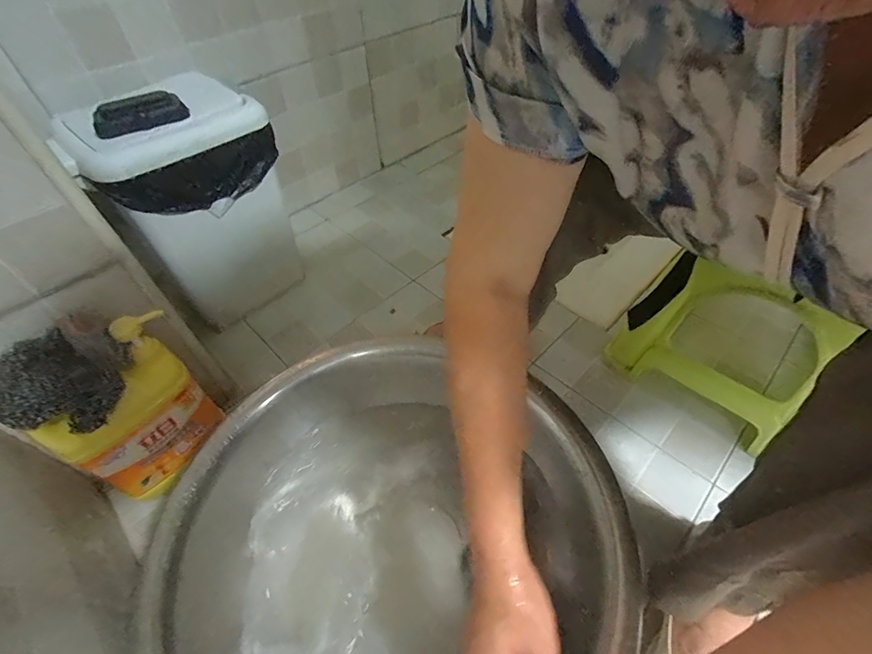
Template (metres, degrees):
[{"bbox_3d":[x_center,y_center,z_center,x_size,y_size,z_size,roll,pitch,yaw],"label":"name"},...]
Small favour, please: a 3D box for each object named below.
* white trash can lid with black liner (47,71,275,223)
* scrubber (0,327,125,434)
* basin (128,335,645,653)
[{"bbox_3d":[-0.368,-0.255,0.587,0.256,0.135,0.137,-34,55,-24],"label":"white trash can lid with black liner"},{"bbox_3d":[-0.380,0.059,0.408,0.099,0.060,0.090,25,55,22],"label":"scrubber"},{"bbox_3d":[-0.055,0.231,0.457,0.414,0.149,0.391,25,55,22],"label":"basin"}]

